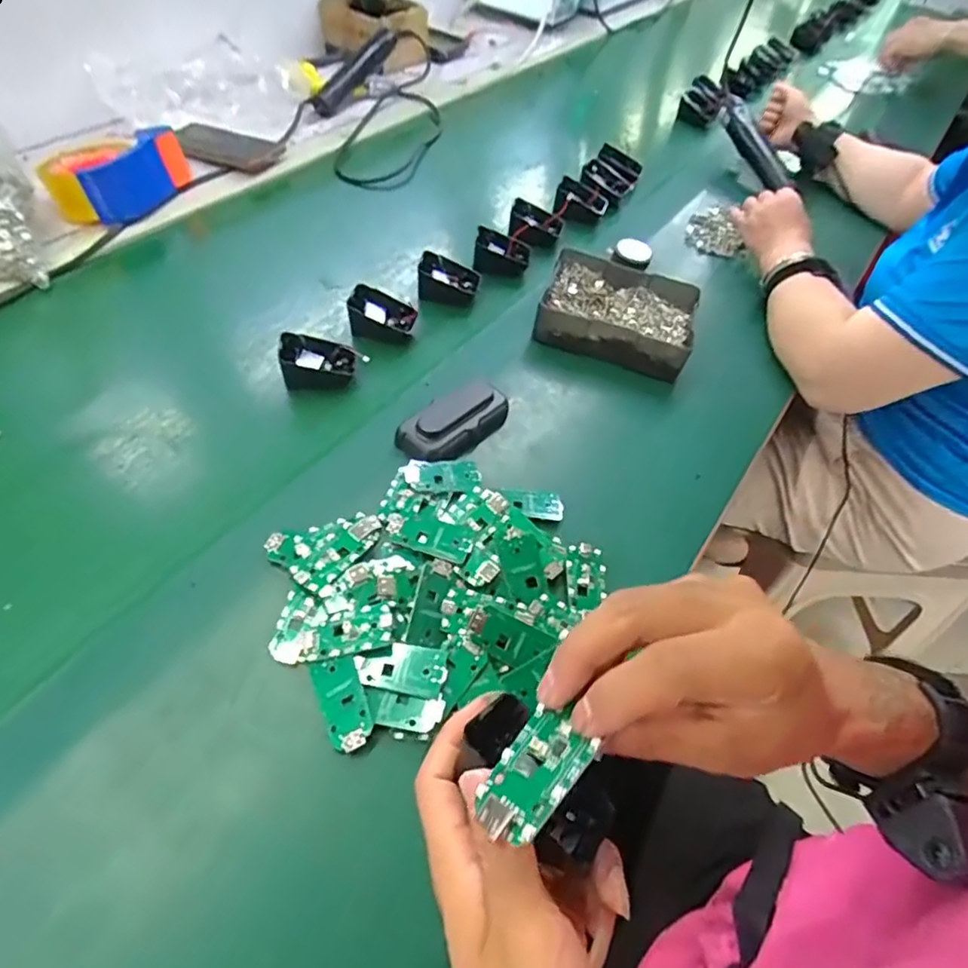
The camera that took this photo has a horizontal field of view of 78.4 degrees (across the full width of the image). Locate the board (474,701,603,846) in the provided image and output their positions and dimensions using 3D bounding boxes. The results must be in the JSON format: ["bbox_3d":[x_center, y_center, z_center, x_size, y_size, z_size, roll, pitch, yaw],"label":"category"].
[{"bbox_3d":[0.017,0.104,0.214,0.031,0.005,0.045,9,47,49],"label":"board"}]

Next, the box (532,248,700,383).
[{"bbox_3d":[0.144,-0.184,0.635,0.158,0.040,0.120,16,52,6],"label":"box"}]

